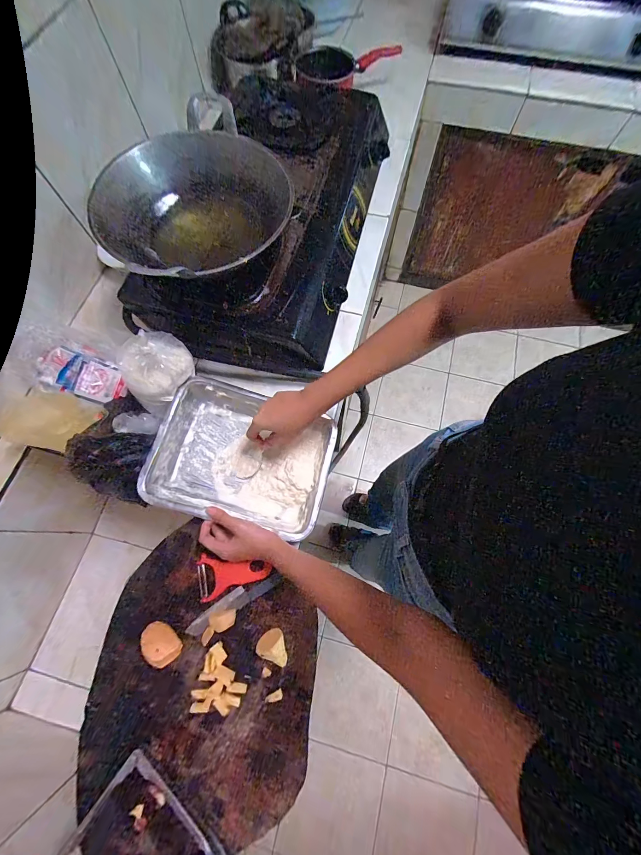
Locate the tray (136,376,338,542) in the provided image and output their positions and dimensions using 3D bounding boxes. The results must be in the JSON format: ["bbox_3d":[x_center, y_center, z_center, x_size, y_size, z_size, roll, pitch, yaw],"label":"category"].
[{"bbox_3d":[-0.124,0.050,0.537,0.272,0.075,0.213,14,71,5],"label":"tray"}]

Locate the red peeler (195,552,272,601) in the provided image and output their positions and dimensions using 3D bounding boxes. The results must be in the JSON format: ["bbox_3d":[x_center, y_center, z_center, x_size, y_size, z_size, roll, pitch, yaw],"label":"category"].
[{"bbox_3d":[-0.133,0.222,0.494,0.108,0.010,0.061,-11,71,-4],"label":"red peeler"}]

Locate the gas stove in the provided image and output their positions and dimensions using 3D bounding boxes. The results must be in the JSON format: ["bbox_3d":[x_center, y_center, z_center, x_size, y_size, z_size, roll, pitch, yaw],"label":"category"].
[{"bbox_3d":[-0.093,-0.415,0.651,0.344,0.113,0.603,16,71,6],"label":"gas stove"}]

